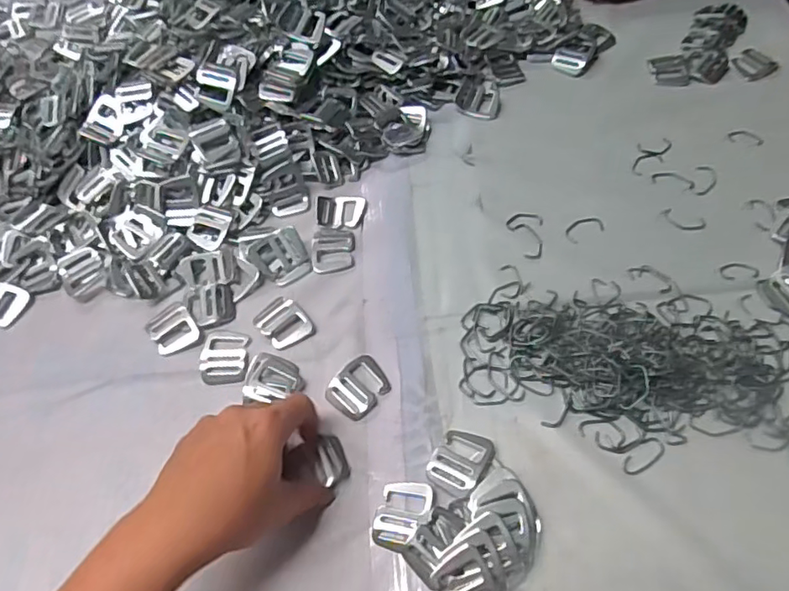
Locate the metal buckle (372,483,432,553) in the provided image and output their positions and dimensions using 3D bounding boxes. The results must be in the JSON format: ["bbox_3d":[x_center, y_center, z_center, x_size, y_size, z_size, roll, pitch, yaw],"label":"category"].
[{"bbox_3d":[0.005,0.145,0.377,0.033,0.010,0.045,15,62,12],"label":"metal buckle"}]

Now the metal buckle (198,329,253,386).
[{"bbox_3d":[-0.133,0.047,0.445,0.037,0.004,0.045,-3,60,2],"label":"metal buckle"}]

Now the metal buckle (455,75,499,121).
[{"bbox_3d":[0.088,-0.204,0.581,0.043,0.009,0.054,12,62,11],"label":"metal buckle"}]

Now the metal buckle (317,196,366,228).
[{"bbox_3d":[-0.048,-0.077,0.515,0.042,0.005,0.034,-3,60,2],"label":"metal buckle"}]

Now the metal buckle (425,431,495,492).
[{"bbox_3d":[0.047,0.113,0.394,0.038,0.010,0.043,21,64,15],"label":"metal buckle"}]

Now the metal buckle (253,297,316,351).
[{"bbox_3d":[-0.089,0.022,0.458,0.037,0.005,0.043,-38,65,-17],"label":"metal buckle"}]

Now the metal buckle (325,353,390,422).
[{"bbox_3d":[-0.027,0.068,0.428,0.039,0.007,0.046,39,69,22],"label":"metal buckle"}]

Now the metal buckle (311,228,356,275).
[{"bbox_3d":[-0.053,-0.040,0.495,0.037,0.005,0.047,-1,60,3],"label":"metal buckle"}]

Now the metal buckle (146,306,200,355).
[{"bbox_3d":[-0.180,0.027,0.460,0.035,0.004,0.040,-34,64,-15],"label":"metal buckle"}]

